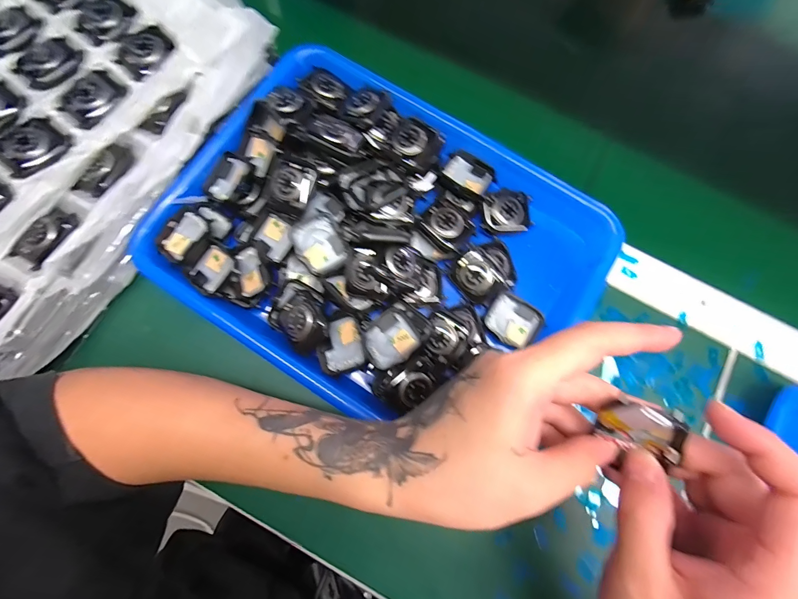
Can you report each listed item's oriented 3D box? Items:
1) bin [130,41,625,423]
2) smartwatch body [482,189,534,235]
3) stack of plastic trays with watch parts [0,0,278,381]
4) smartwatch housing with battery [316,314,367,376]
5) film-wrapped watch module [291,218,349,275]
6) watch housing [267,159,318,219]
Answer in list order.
[{"bbox_3d":[-0.013,-0.048,0.280,0.323,0.047,0.245,31,79,5],"label":"bin"},{"bbox_3d":[0.093,-0.075,0.296,0.043,0.012,0.033,-5,78,-2],"label":"smartwatch body"},{"bbox_3d":[-0.324,-0.161,0.274,0.319,0.056,0.343,31,79,5],"label":"stack of plastic trays with watch parts"},{"bbox_3d":[-0.045,0.034,0.264,0.035,0.015,0.042,-12,79,-4],"label":"smartwatch housing with battery"},{"bbox_3d":[-0.062,-0.043,0.270,0.034,0.012,0.037,-34,81,-8],"label":"film-wrapped watch module"},{"bbox_3d":[-0.087,-0.088,0.272,0.033,0.018,0.037,28,79,5],"label":"watch housing"}]

